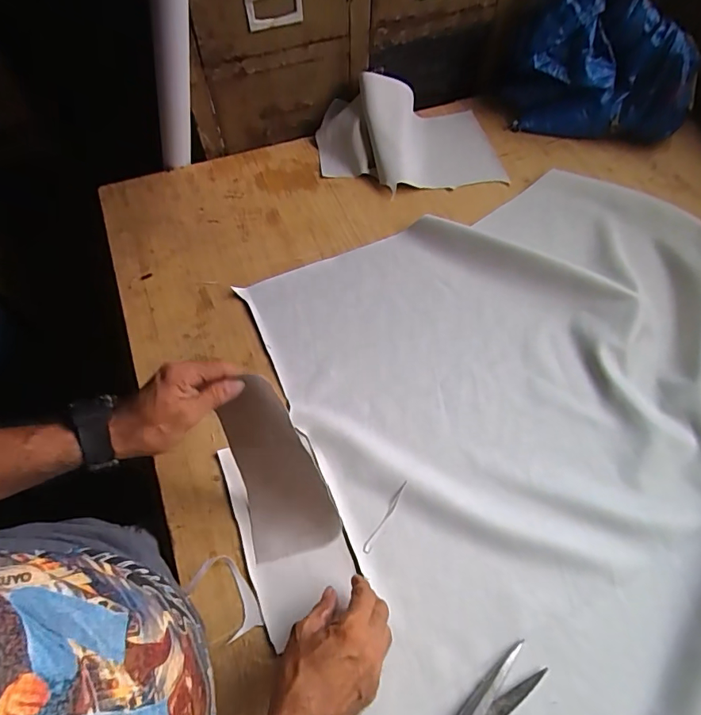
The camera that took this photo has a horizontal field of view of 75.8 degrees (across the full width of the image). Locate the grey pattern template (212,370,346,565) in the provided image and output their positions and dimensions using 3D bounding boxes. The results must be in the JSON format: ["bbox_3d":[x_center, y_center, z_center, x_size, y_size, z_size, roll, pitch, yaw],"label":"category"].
[{"bbox_3d":[-0.086,0.124,0.505,0.096,0.031,0.205,-16,101,13],"label":"grey pattern template"}]

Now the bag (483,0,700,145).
[{"bbox_3d":[0.459,-0.546,0.843,0.345,0.214,0.148,11,61,5],"label":"bag"}]

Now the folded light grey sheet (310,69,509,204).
[{"bbox_3d":[0.109,-0.419,0.831,0.334,0.096,0.216,-10,61,-7],"label":"folded light grey sheet"}]

